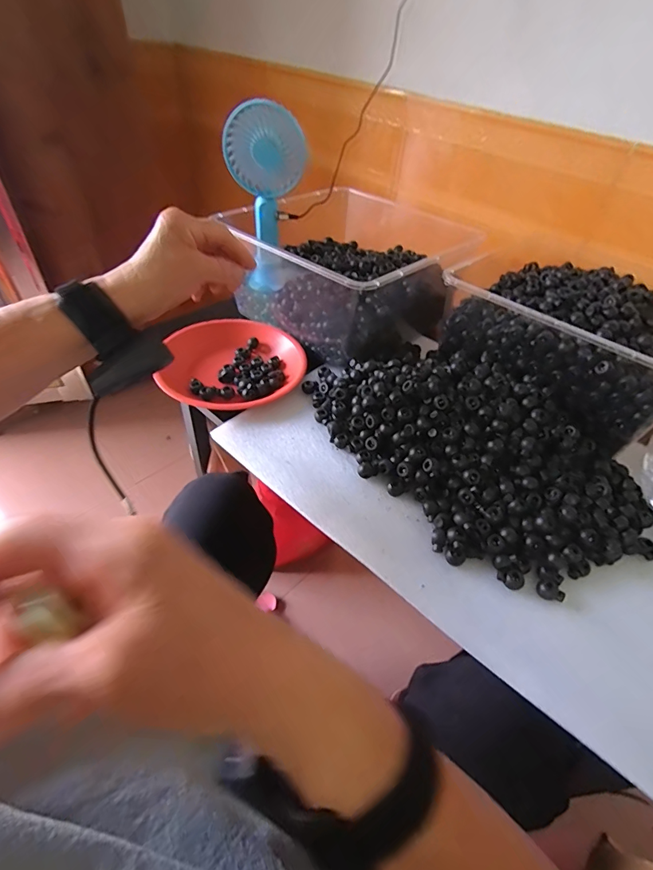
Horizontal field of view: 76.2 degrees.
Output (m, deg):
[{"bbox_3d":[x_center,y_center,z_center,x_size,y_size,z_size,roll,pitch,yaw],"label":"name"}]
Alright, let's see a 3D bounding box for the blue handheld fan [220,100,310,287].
[{"bbox_3d":[-0.084,-0.314,0.573,0.100,0.218,0.036,-5,47,-11],"label":"blue handheld fan"}]

